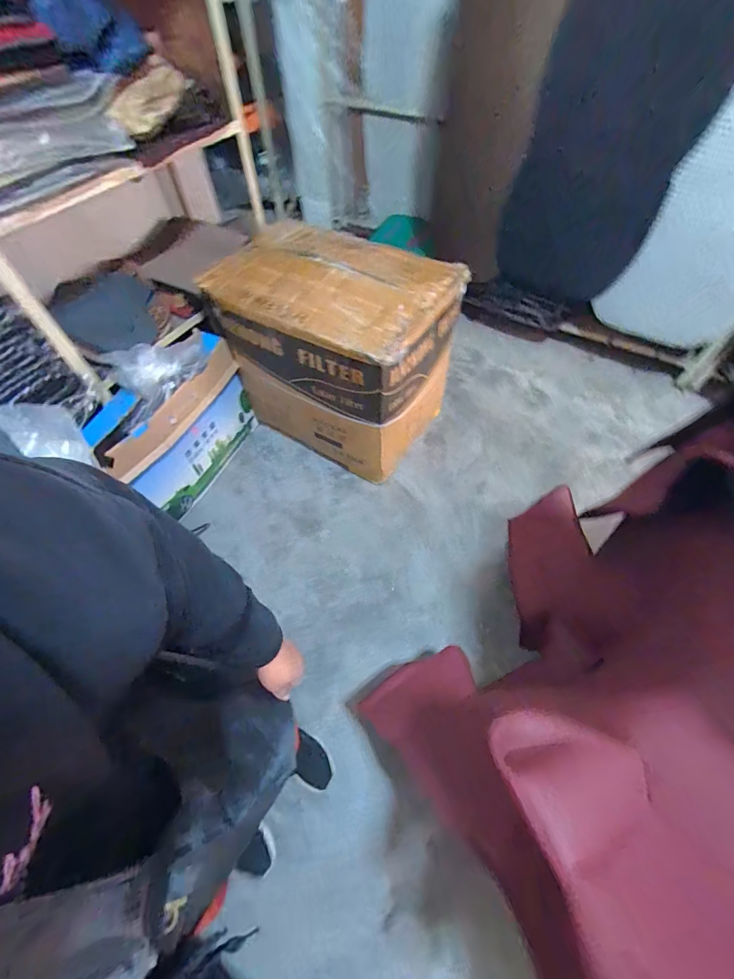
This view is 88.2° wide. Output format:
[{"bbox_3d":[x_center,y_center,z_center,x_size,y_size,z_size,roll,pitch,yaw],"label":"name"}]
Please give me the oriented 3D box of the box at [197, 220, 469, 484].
[{"bbox_3d":[-0.090,-0.522,1.399,0.713,0.583,0.570,29,63,19],"label":"box"}]

